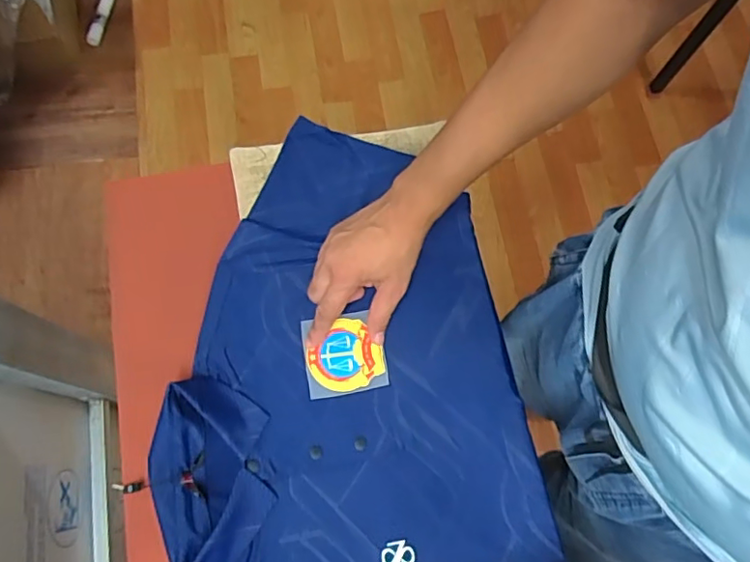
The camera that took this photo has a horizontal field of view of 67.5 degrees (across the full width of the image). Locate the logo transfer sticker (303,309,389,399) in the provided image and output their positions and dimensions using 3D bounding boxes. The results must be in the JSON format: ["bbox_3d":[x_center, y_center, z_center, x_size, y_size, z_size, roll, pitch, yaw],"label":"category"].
[{"bbox_3d":[-0.032,0.075,0.581,0.081,0.004,0.080,-9,75,-4],"label":"logo transfer sticker"}]

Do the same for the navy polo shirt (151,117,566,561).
[{"bbox_3d":[-0.032,0.117,0.561,0.353,0.033,0.584,-11,74,-3],"label":"navy polo shirt"}]

